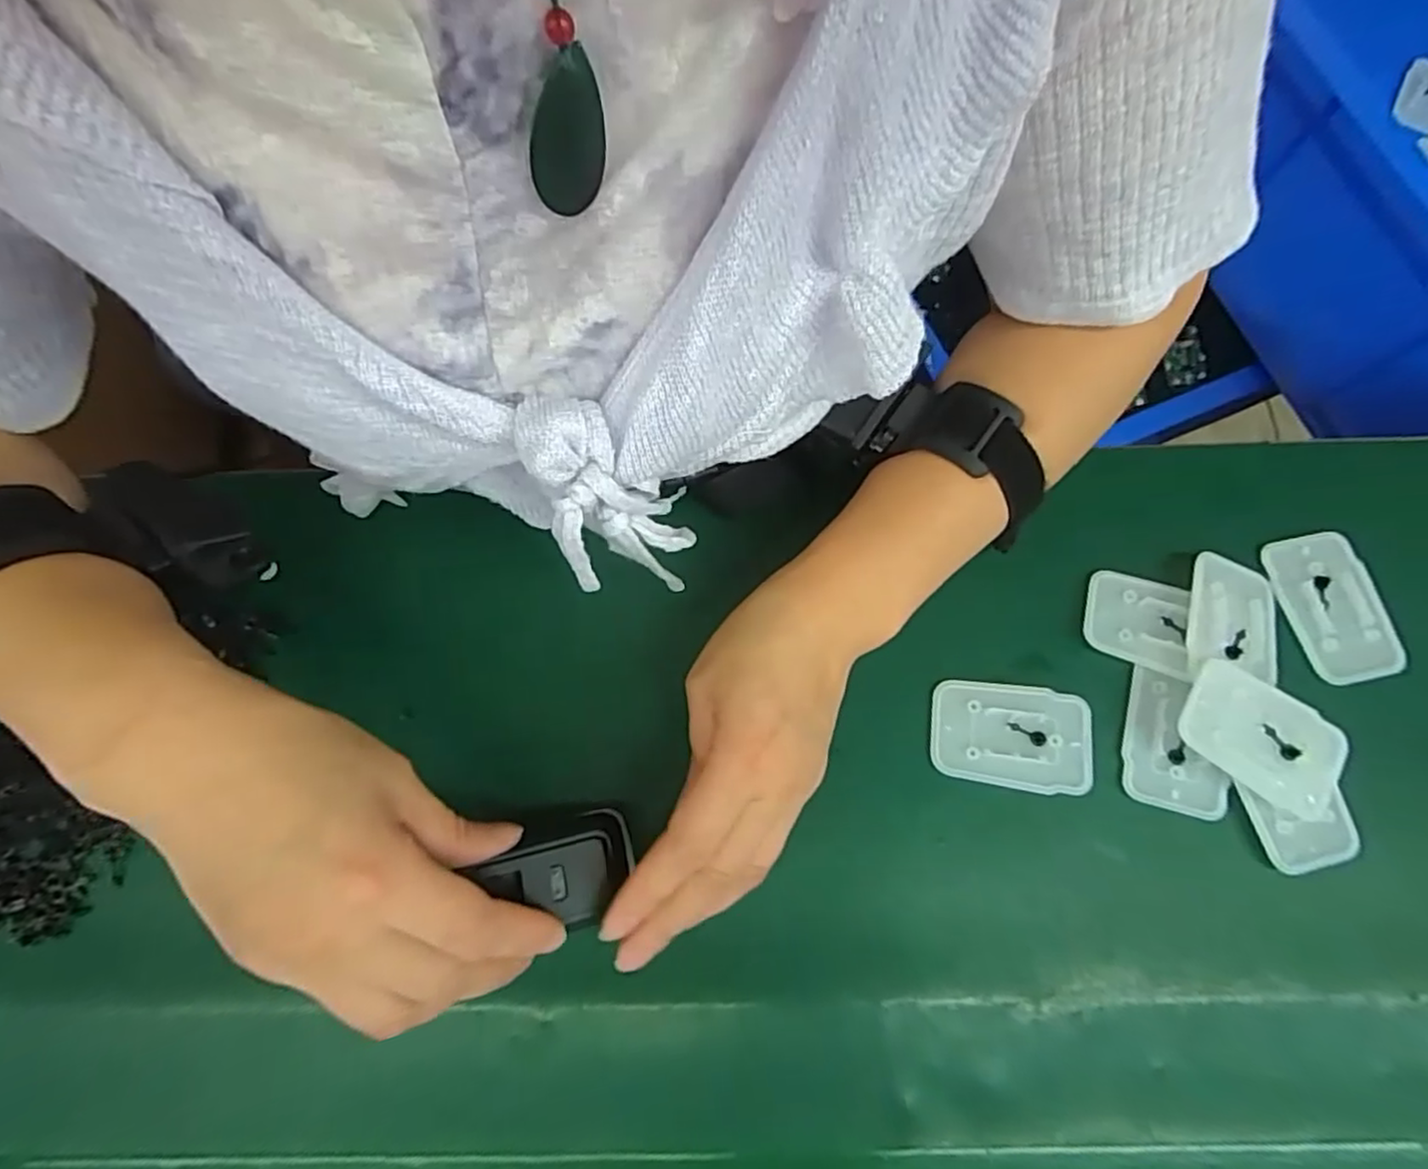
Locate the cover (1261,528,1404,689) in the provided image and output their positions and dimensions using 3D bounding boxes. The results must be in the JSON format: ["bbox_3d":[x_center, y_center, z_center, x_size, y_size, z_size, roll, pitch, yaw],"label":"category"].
[{"bbox_3d":[0.293,0.010,0.318,0.043,0.011,0.071,-11,73,-2],"label":"cover"}]

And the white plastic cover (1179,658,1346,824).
[{"bbox_3d":[0.232,0.064,0.282,0.067,0.007,0.044,34,81,9],"label":"white plastic cover"}]

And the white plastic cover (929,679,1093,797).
[{"bbox_3d":[0.133,0.067,0.297,0.068,0.004,0.045,7,74,3],"label":"white plastic cover"}]

